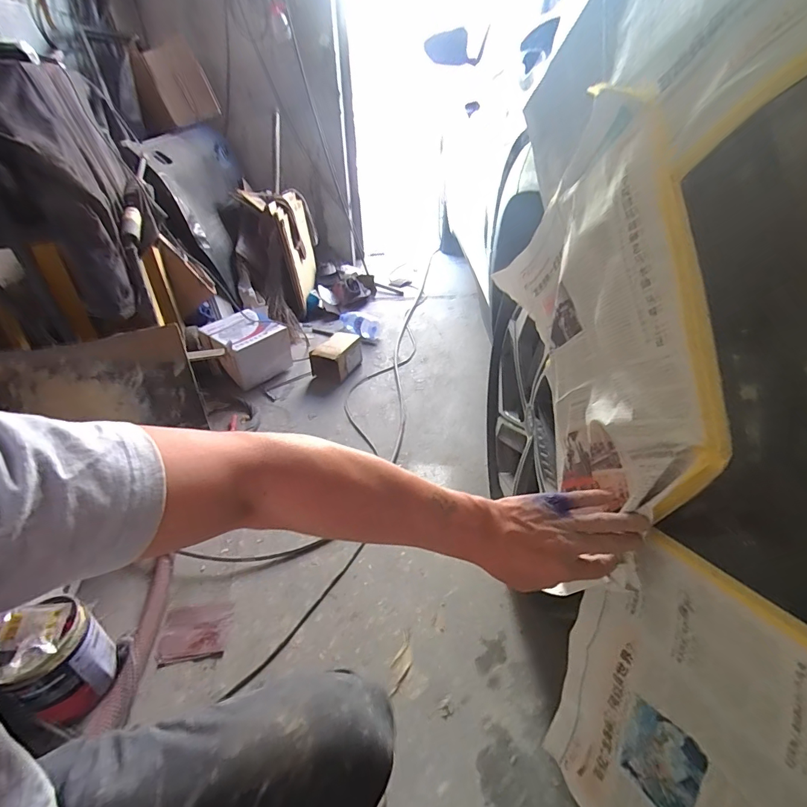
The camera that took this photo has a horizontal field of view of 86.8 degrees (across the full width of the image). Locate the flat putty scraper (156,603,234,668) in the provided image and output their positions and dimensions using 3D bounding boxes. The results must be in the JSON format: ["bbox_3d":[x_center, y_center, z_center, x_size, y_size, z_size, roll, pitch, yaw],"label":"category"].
[{"bbox_3d":[-0.434,0.478,0.892,0.134,0.005,0.115,-7,38,-8],"label":"flat putty scraper"}]

